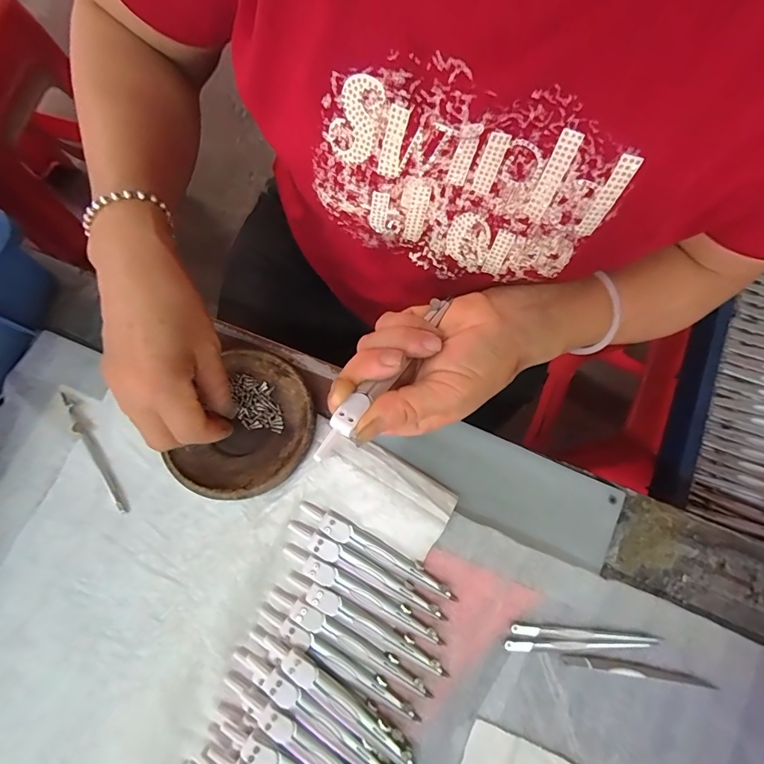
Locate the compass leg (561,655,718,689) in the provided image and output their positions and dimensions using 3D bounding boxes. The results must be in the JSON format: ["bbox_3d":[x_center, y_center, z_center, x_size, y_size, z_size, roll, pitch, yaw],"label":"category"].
[{"bbox_3d":[0.180,0.204,0.296,0.103,0.008,0.008,9,75,0],"label":"compass leg"}]

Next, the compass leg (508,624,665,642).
[{"bbox_3d":[0.147,0.183,0.304,0.105,0.004,0.007,5,75,-1],"label":"compass leg"}]

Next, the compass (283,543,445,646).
[{"bbox_3d":[-0.014,0.153,0.304,0.128,0.005,0.014,28,76,5],"label":"compass"}]

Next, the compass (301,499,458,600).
[{"bbox_3d":[-0.003,0.124,0.309,0.128,0.007,0.014,28,76,5],"label":"compass"}]

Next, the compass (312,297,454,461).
[{"bbox_3d":[0.004,-0.004,0.241,0.018,0.010,0.125,38,64,8],"label":"compass"}]

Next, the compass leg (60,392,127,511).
[{"bbox_3d":[-0.223,0.053,0.324,0.007,0.007,0.108,-33,79,-10],"label":"compass leg"}]

